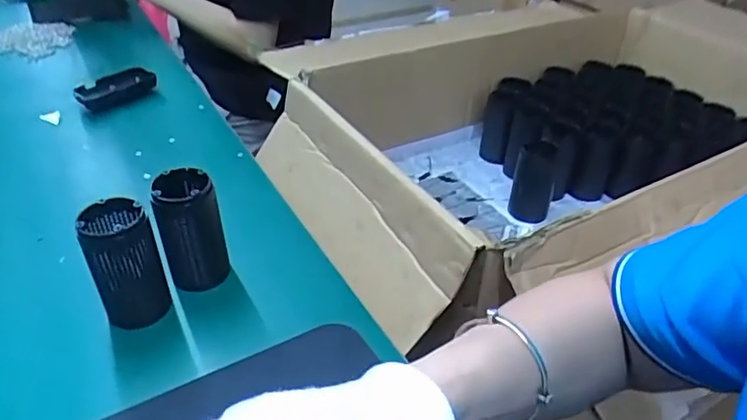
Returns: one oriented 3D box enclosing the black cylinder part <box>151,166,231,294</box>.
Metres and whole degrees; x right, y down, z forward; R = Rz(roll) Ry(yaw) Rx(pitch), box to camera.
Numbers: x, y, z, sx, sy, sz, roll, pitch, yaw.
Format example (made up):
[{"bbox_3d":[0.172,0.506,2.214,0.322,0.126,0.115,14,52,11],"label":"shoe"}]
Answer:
[{"bbox_3d":[-0.165,0.017,0.529,0.052,0.107,0.056,-16,40,-21],"label":"black cylinder part"}]

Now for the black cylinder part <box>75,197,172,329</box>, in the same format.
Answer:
[{"bbox_3d":[-0.208,0.049,0.497,0.054,0.109,0.061,-19,41,-25],"label":"black cylinder part"}]

